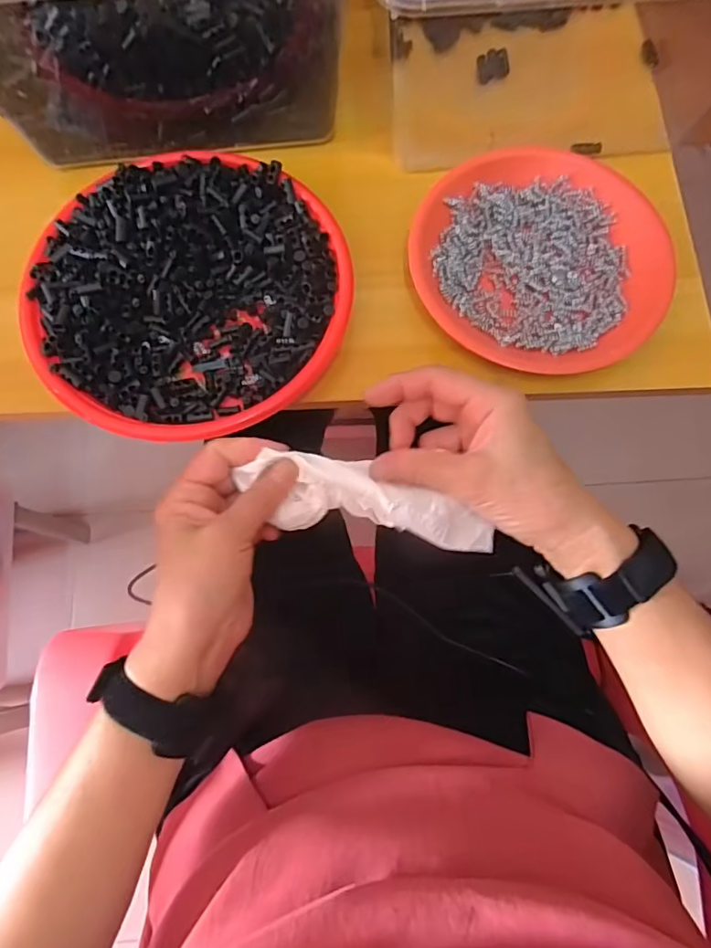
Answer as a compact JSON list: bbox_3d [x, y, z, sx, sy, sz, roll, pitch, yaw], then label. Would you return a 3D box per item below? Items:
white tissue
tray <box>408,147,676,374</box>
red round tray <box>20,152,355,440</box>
[{"bbox_3d":[0.006,0.019,0.311,0.149,0.025,0.042,15,76,6],"label":"white tissue"},{"bbox_3d":[0.144,-0.164,0.411,0.184,0.025,0.185,0,75,0],"label":"tray"},{"bbox_3d":[-0.122,-0.138,0.402,0.227,0.034,0.227,0,75,0],"label":"red round tray"}]

